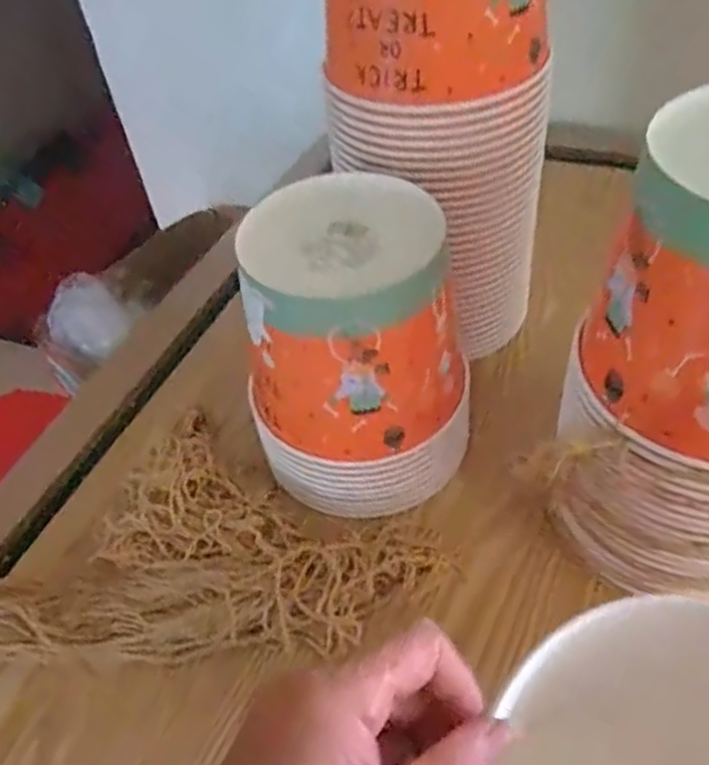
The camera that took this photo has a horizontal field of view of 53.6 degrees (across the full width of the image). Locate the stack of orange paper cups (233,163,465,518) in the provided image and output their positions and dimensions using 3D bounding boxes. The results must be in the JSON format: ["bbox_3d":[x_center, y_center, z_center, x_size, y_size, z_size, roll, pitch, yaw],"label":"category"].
[{"bbox_3d":[0.001,-0.018,0.476,0.143,0.194,0.130,0,46,7],"label":"stack of orange paper cups"}]

